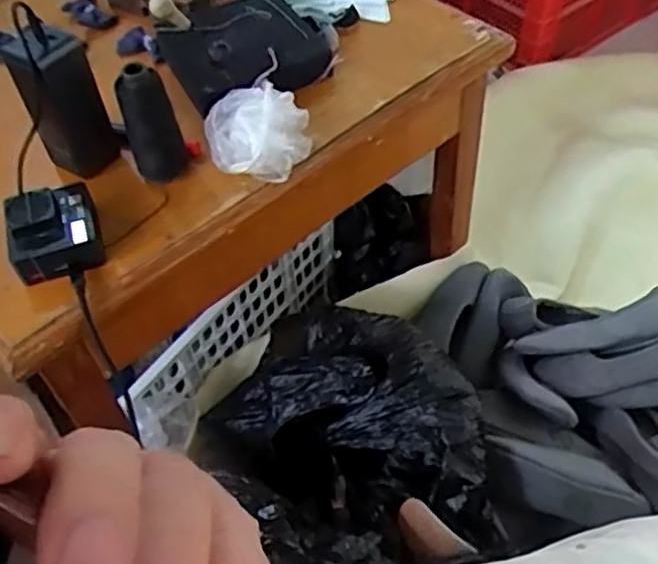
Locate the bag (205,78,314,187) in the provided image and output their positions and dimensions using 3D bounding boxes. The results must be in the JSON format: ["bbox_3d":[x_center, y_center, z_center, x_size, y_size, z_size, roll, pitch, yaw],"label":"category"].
[{"bbox_3d":[-0.068,-0.142,0.655,0.097,0.050,0.082,-1,51,3],"label":"bag"}]

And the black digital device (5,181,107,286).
[{"bbox_3d":[-0.239,-0.045,0.605,0.075,0.041,0.086,-20,53,-12],"label":"black digital device"}]

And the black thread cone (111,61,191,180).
[{"bbox_3d":[-0.161,-0.140,0.628,0.047,0.128,0.039,-15,52,-8],"label":"black thread cone"}]

